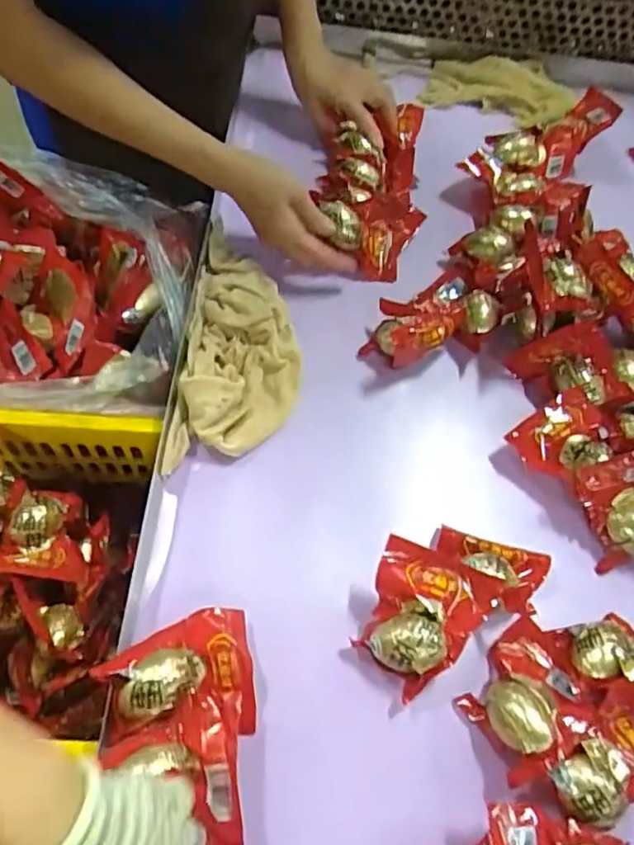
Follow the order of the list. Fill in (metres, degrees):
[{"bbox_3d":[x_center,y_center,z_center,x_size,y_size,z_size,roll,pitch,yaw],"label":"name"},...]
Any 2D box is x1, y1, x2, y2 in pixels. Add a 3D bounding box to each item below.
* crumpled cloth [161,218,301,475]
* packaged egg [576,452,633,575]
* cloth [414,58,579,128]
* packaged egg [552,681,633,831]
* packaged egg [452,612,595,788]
[{"bbox_3d":[-0.074,-0.081,0.644,0.115,0.047,0.287,6,61,-3],"label":"crumpled cloth"},{"bbox_3d":[0.294,0.077,0.576,0.094,0.068,0.082,-10,63,-11],"label":"packaged egg"},{"bbox_3d":[0.261,-0.477,0.898,0.219,0.028,0.105,4,61,-4],"label":"cloth"},{"bbox_3d":[0.224,0.253,0.482,0.111,0.050,0.076,-19,65,-15],"label":"packaged egg"},{"bbox_3d":[0.167,0.217,0.501,0.095,0.045,0.093,-23,66,-17],"label":"packaged egg"}]

